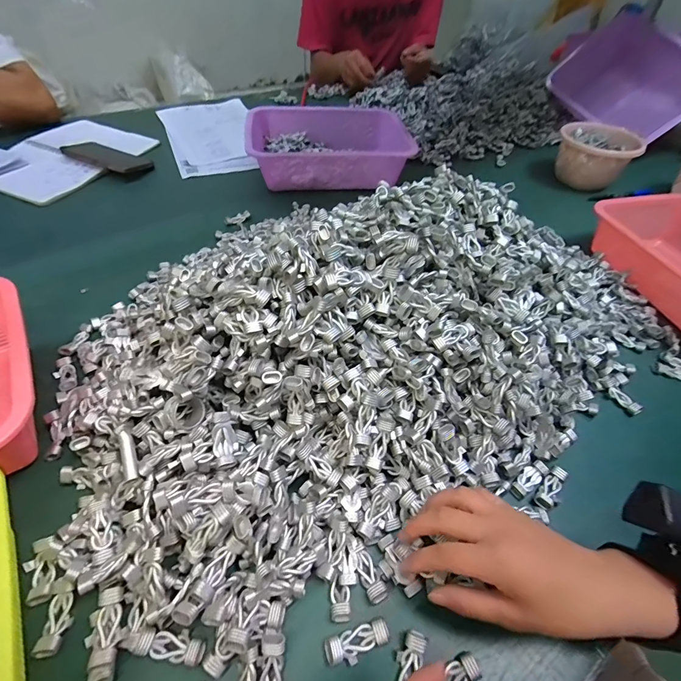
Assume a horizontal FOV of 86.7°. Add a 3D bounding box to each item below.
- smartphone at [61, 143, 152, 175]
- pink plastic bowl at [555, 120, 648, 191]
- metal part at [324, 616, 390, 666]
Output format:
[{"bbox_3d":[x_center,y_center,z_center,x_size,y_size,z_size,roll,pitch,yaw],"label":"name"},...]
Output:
[{"bbox_3d":[-0.438,-0.346,0.683,0.167,0.015,0.068,22,52,13],"label":"smartphone"},{"bbox_3d":[0.504,-0.376,0.722,0.140,0.075,0.155,22,52,13],"label":"pink plastic bowl"},{"bbox_3d":[0.012,0.210,0.251,0.044,0.011,0.017,-12,52,-14],"label":"metal part"}]

